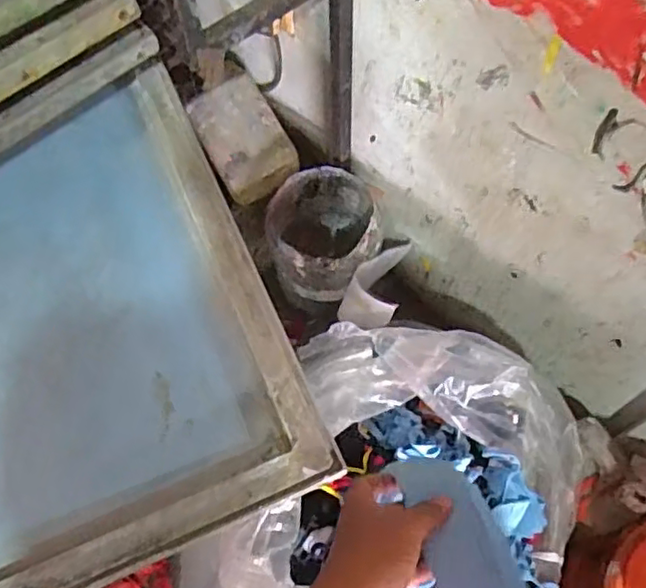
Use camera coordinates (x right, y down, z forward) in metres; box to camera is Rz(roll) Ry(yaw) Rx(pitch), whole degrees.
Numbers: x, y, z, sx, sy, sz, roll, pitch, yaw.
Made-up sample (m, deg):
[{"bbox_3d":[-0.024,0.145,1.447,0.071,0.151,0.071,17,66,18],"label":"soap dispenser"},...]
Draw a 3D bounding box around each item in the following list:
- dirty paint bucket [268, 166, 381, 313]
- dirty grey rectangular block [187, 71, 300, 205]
[{"bbox_3d":[0.000,-0.107,1.397,0.243,0.271,0.258,11,64,7],"label":"dirty paint bucket"},{"bbox_3d":[-0.184,-0.342,1.414,0.196,0.110,0.262,-27,66,-12],"label":"dirty grey rectangular block"}]

